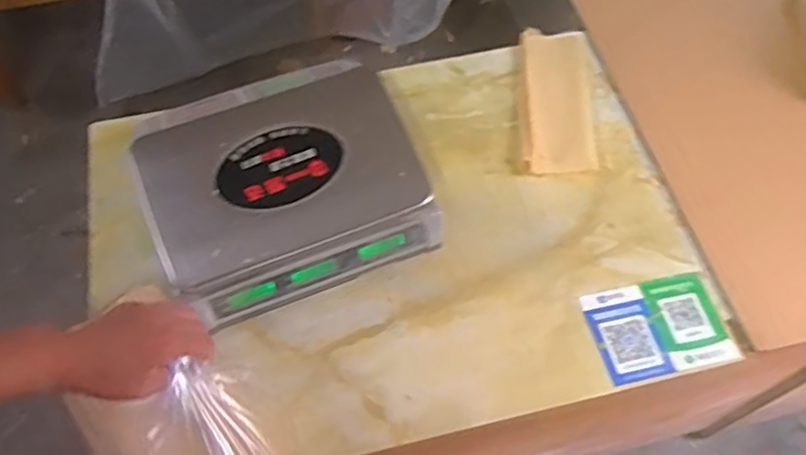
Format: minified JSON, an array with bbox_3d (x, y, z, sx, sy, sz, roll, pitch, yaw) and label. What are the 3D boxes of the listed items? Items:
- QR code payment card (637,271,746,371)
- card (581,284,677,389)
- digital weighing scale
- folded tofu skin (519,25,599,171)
[{"bbox_3d":[0.354,0.116,0.817,0.081,0.008,0.118,-11,58,-3],"label":"QR code payment card"},{"bbox_3d":[0.275,0.132,0.812,0.078,0.004,0.119,-13,59,-6],"label":"card"},{"bbox_3d":[-0.162,-0.068,0.843,0.328,0.097,0.305,-21,61,-11],"label":"digital weighing scale"},{"bbox_3d":[0.228,-0.191,0.983,0.100,0.010,0.257,2,59,2],"label":"folded tofu skin"}]

